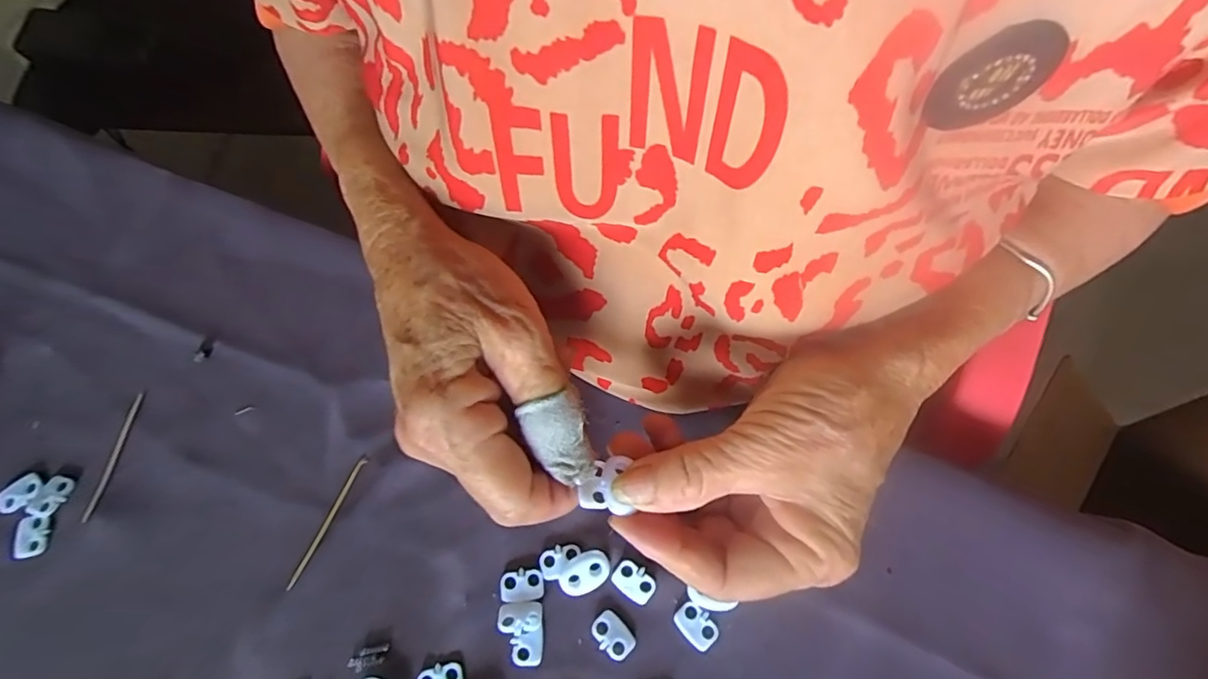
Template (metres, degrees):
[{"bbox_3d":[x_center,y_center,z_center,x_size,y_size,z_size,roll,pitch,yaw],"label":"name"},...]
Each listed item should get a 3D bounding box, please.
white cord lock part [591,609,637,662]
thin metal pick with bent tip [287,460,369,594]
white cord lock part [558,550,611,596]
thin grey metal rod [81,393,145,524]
[{"bbox_3d":[0.004,0.125,0.239,0.014,0.004,0.019,-41,71,-17],"label":"white cord lock part"},{"bbox_3d":[-0.126,0.082,0.257,0.004,0.004,0.061,20,66,10],"label":"thin metal pick with bent tip"},{"bbox_3d":[-0.008,0.102,0.247,0.023,0.007,0.015,-30,68,-13],"label":"white cord lock part"},{"bbox_3d":[-0.233,0.055,0.269,0.004,0.004,0.060,6,65,3],"label":"thin grey metal rod"}]

